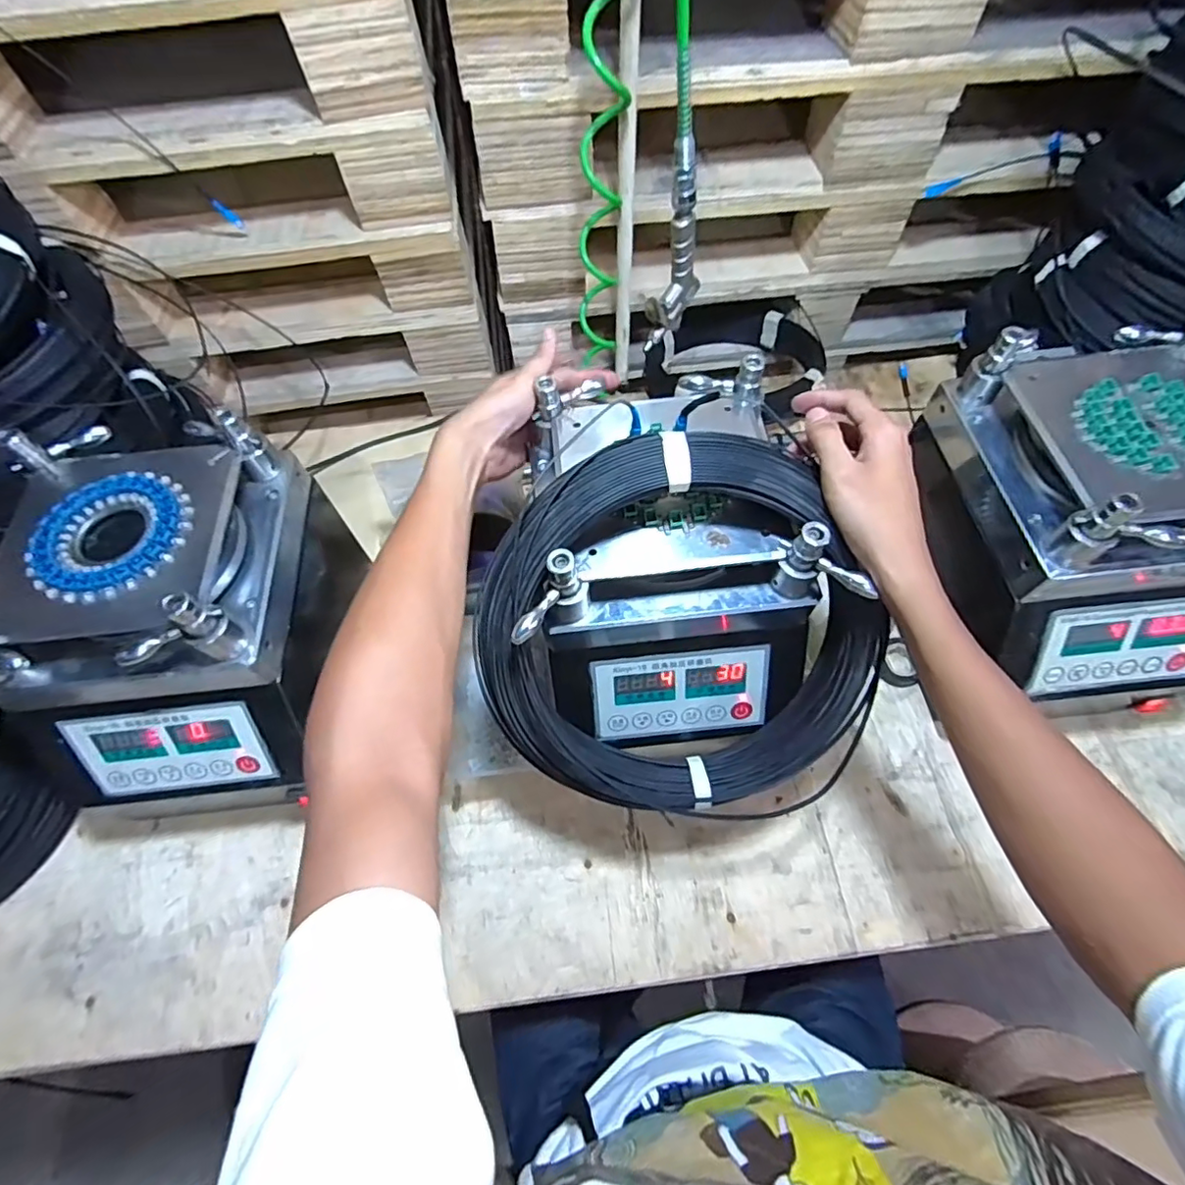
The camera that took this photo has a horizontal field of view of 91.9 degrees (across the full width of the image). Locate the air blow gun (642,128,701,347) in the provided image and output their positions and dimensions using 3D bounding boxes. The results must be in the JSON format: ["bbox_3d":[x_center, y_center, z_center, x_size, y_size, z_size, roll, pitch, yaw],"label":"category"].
[{"bbox_3d":[0.080,-0.330,0.556,0.032,0.166,0.078,20,65,13],"label":"air blow gun"}]

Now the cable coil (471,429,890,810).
[{"bbox_3d":[0.063,0.036,0.449,0.282,0.064,0.300,-1,109,-4],"label":"cable coil"}]

